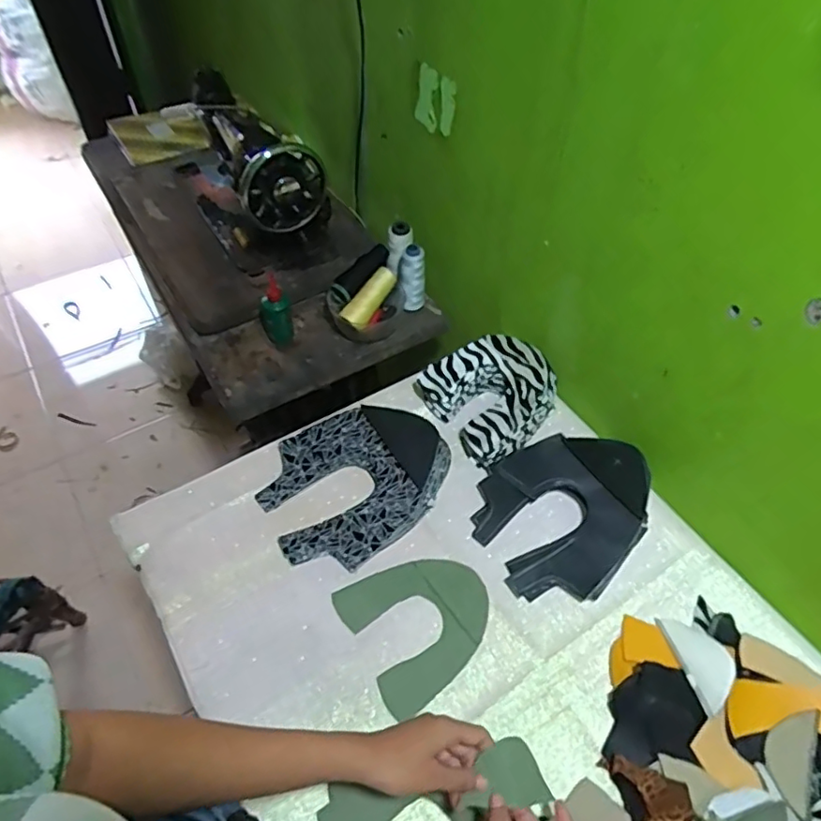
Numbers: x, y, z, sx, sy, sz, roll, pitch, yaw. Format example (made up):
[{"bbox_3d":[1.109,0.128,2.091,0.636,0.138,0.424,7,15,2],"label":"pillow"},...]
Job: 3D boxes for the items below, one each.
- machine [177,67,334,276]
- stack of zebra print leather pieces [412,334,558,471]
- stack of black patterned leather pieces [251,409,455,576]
[{"bbox_3d":[-0.290,-0.425,1.024,0.173,0.223,0.371,-27,57,-20],"label":"machine"},{"bbox_3d":[0.119,-0.027,0.826,0.162,0.066,0.168,-29,59,-23],"label":"stack of zebra print leather pieces"},{"bbox_3d":[-0.067,0.083,0.754,0.249,0.059,0.191,-29,59,-23],"label":"stack of black patterned leather pieces"}]

